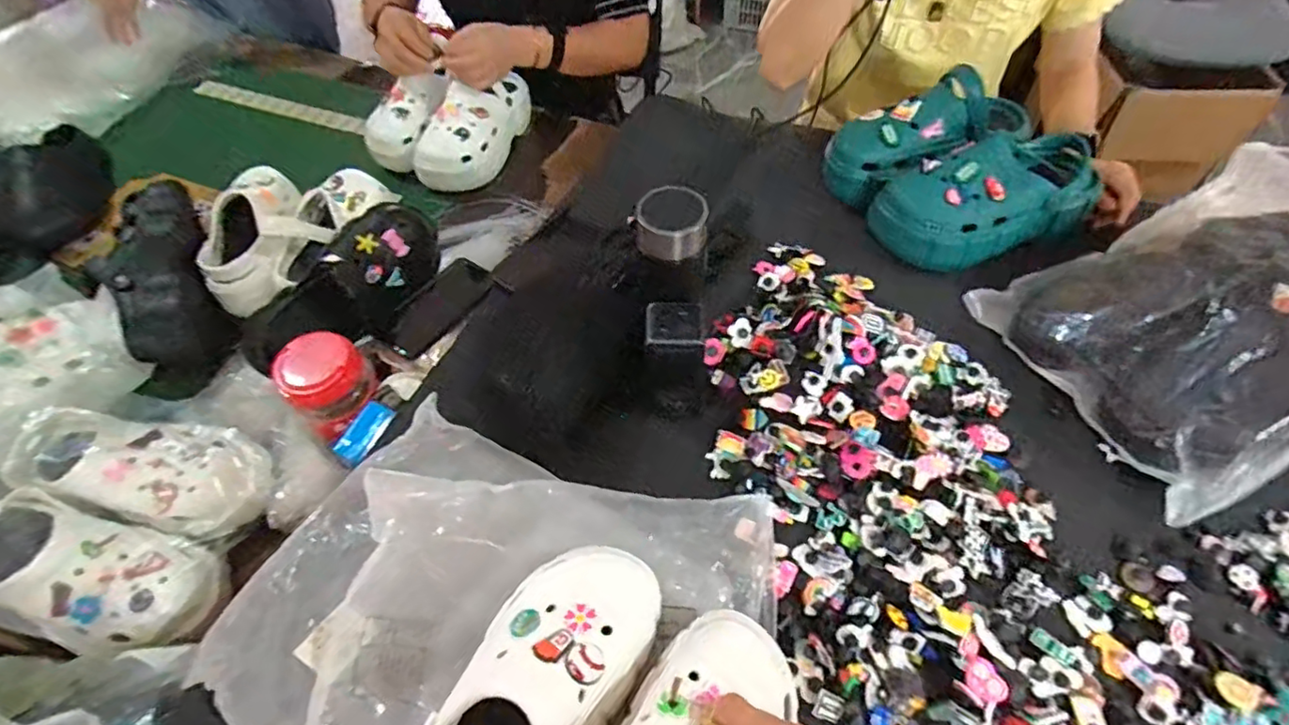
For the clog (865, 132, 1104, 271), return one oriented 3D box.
[{"bbox_3d":[0.389,-0.185,0.702,0.231,0.085,0.118,-16,56,-7],"label":"clog"}]

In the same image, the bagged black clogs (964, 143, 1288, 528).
[{"bbox_3d":[0.555,-0.052,0.568,0.291,0.183,0.292,-15,56,-7],"label":"bagged black clogs"}]

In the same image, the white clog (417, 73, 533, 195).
[{"bbox_3d":[-0.290,-0.398,1.020,0.111,0.103,0.236,14,58,12],"label":"white clog"}]

